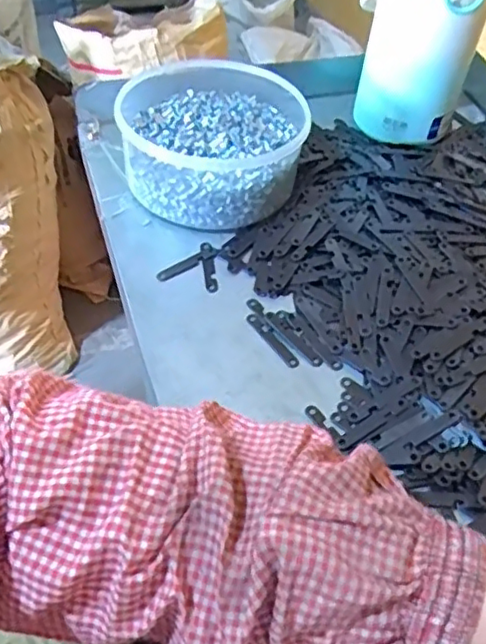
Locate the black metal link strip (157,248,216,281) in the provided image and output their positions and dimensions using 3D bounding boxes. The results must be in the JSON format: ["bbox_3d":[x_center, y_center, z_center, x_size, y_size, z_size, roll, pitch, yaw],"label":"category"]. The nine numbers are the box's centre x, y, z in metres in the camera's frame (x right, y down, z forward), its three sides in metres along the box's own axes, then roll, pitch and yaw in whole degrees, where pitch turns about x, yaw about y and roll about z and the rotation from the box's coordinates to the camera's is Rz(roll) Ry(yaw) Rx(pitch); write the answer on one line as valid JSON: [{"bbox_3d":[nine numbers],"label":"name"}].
[{"bbox_3d":[-0.041,-0.044,0.473,0.051,0.004,0.009,-29,56,-27],"label":"black metal link strip"}]

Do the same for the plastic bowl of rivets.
[{"bbox_3d":[-0.024,-0.152,0.528,0.150,0.065,0.163,2,48,-2],"label":"plastic bowl of rivets"}]

